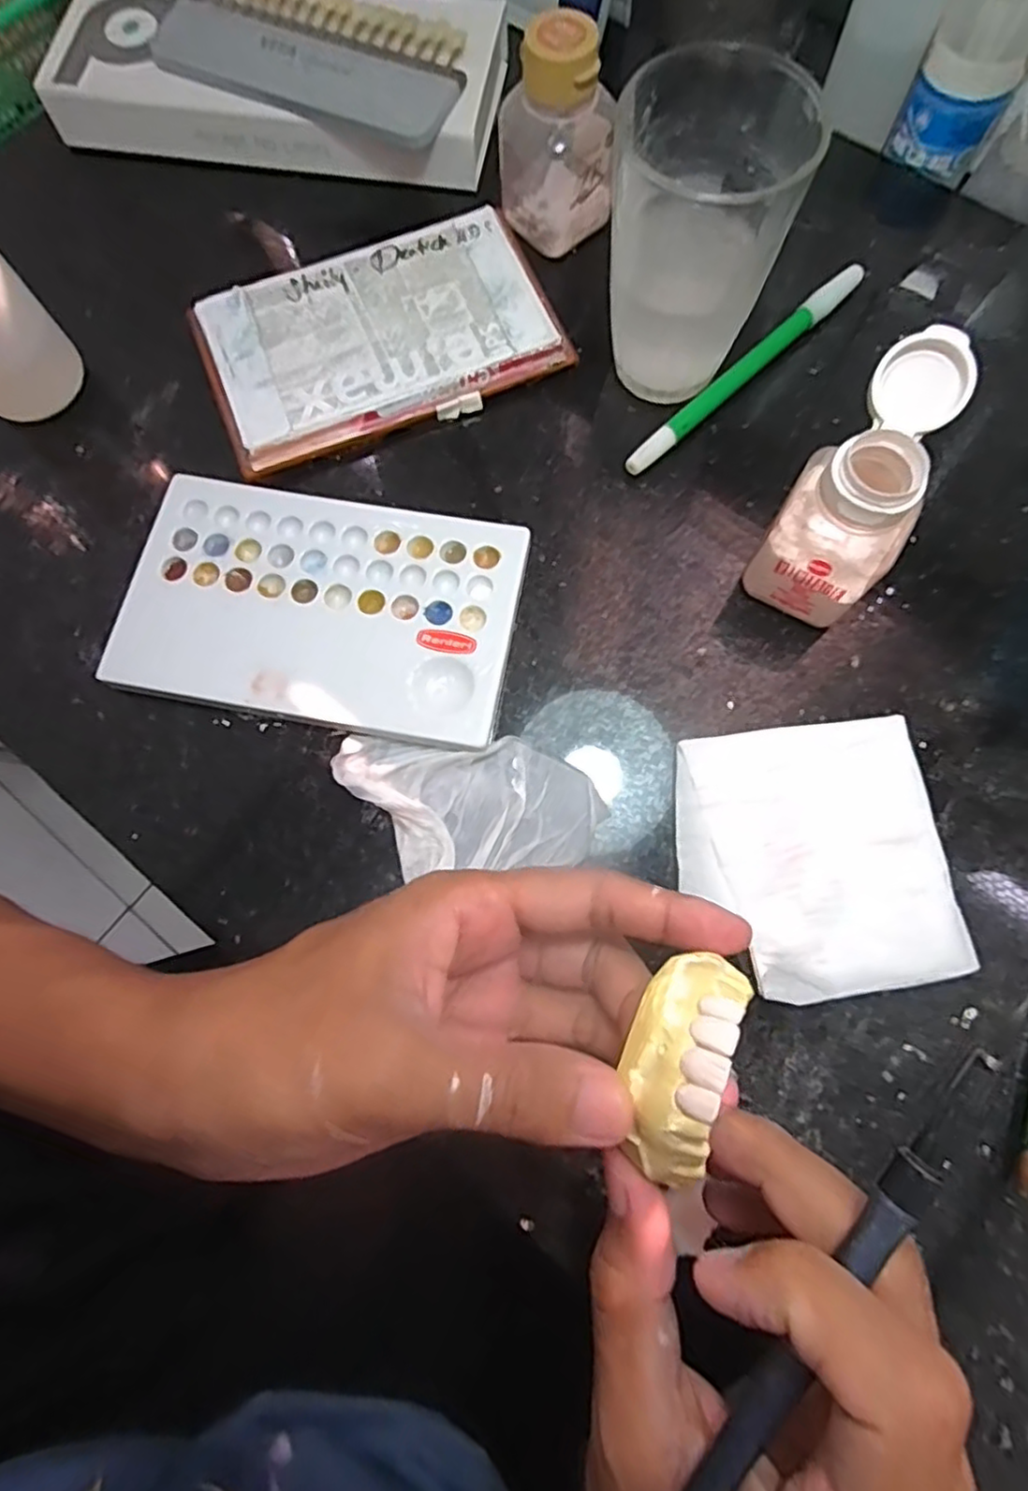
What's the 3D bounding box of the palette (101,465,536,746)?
[{"bbox_3d":[-0.076,-0.055,0.263,0.152,0.013,0.094,9,77,4],"label":"palette"}]

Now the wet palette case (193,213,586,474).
[{"bbox_3d":[-0.059,-0.182,0.291,0.151,0.015,0.089,-21,76,-3],"label":"wet palette case"}]

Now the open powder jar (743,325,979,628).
[{"bbox_3d":[0.123,-0.088,0.233,0.041,0.075,0.066,32,79,9],"label":"open powder jar"}]

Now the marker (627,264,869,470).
[{"bbox_3d":[0.102,-0.164,0.288,0.142,0.010,0.010,-43,79,-8],"label":"marker"}]

